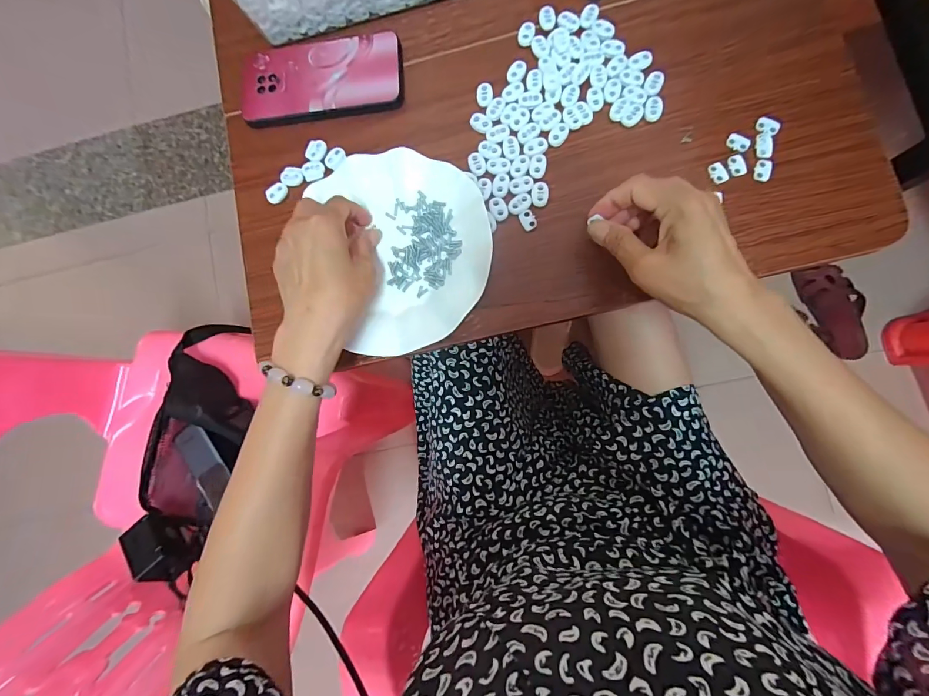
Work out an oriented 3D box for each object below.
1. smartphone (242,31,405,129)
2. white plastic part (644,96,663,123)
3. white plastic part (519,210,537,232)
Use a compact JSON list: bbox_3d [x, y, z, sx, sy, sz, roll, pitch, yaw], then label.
[{"bbox_3d":[-0.144,-0.274,0.408,0.160,0.008,0.085,-5,83,6],"label":"smartphone"},{"bbox_3d":[0.171,-0.216,0.368,0.015,0.004,0.021,-1,84,6],"label":"white plastic part"},{"bbox_3d":[0.059,-0.118,0.374,0.013,0.004,0.018,-22,82,3],"label":"white plastic part"}]

